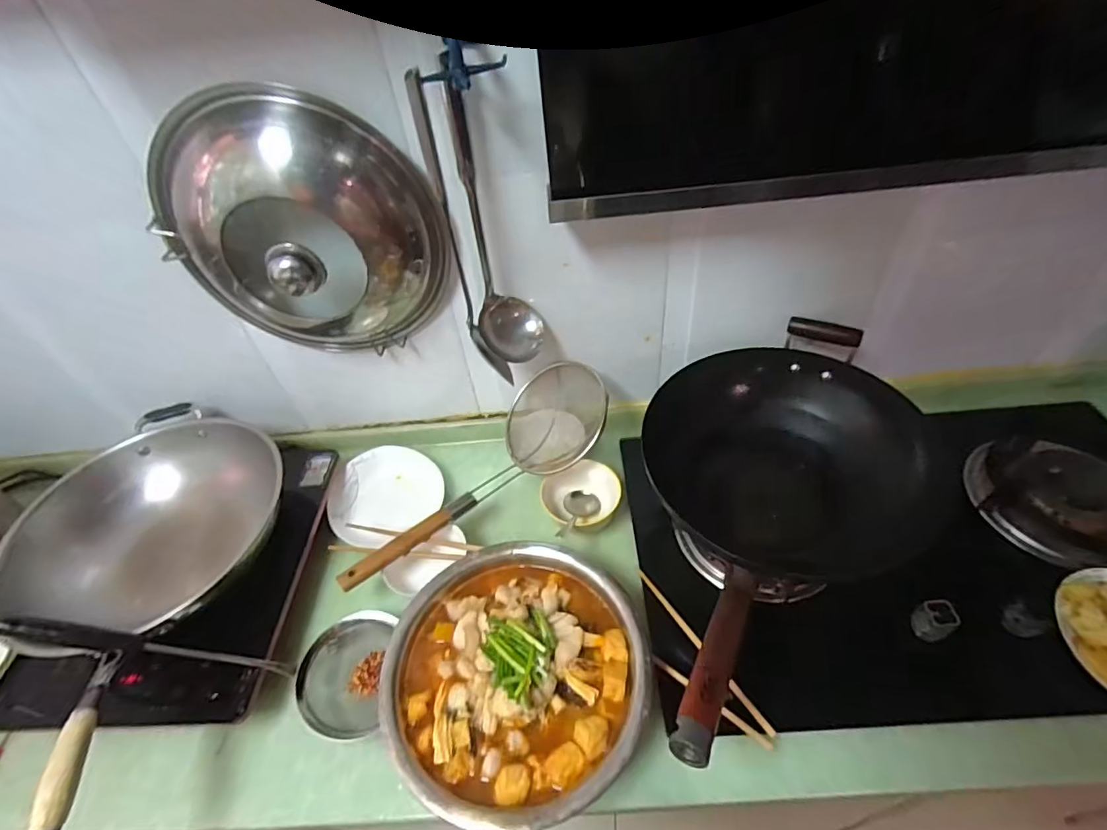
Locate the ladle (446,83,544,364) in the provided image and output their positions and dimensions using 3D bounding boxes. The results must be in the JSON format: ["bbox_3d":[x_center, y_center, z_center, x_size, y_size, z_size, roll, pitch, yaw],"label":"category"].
[{"bbox_3d":[-0.068,-0.209,0.627,0.077,0.311,0.066,-10,46,-2],"label":"ladle"}]

